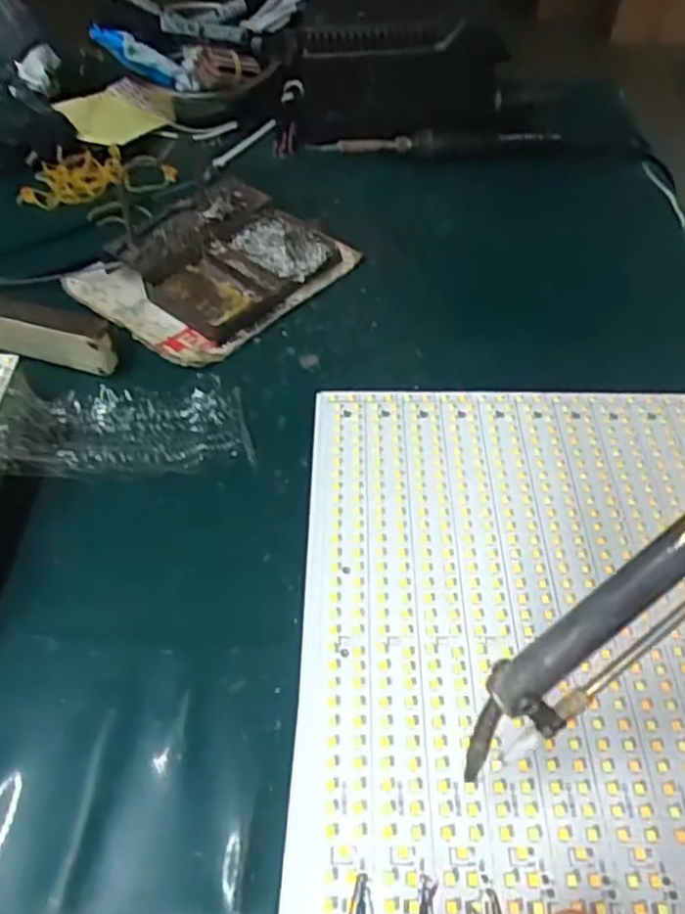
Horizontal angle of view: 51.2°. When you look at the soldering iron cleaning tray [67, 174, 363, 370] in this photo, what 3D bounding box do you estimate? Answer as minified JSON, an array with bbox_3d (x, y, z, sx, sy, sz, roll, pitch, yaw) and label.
[{"bbox_3d":[-0.078,-0.122,0.452,0.122,0.035,0.151,33,59,23],"label":"soldering iron cleaning tray"}]

